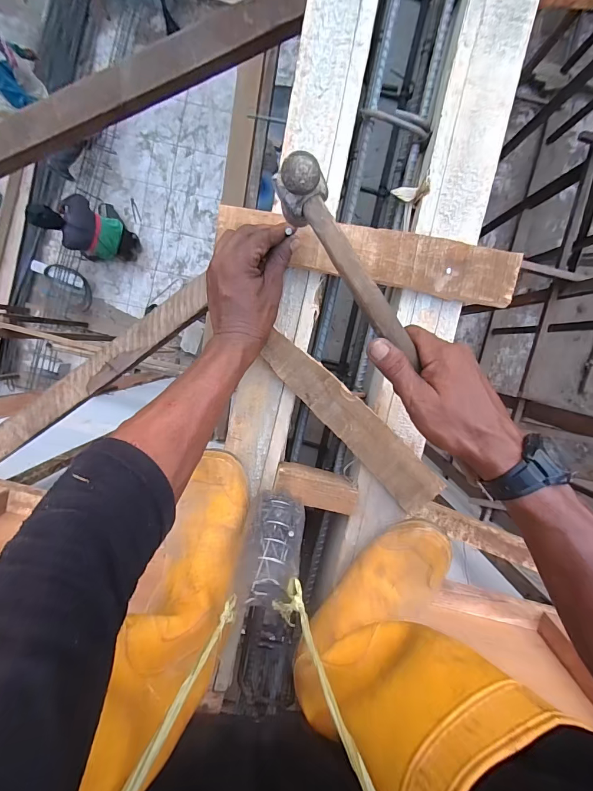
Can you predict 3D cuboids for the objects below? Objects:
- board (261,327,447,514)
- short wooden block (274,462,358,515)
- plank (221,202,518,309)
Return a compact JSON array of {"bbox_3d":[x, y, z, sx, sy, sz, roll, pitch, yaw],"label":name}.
[{"bbox_3d":[0.067,0.031,0.430,0.055,0.009,0.263,-43,95,6],"label":"board"},{"bbox_3d":[0.023,0.116,0.460,0.099,0.049,0.035,16,98,-2],"label":"short wooden block"},{"bbox_3d":[0.078,-0.160,0.409,0.329,0.022,0.059,12,98,1],"label":"plank"}]

